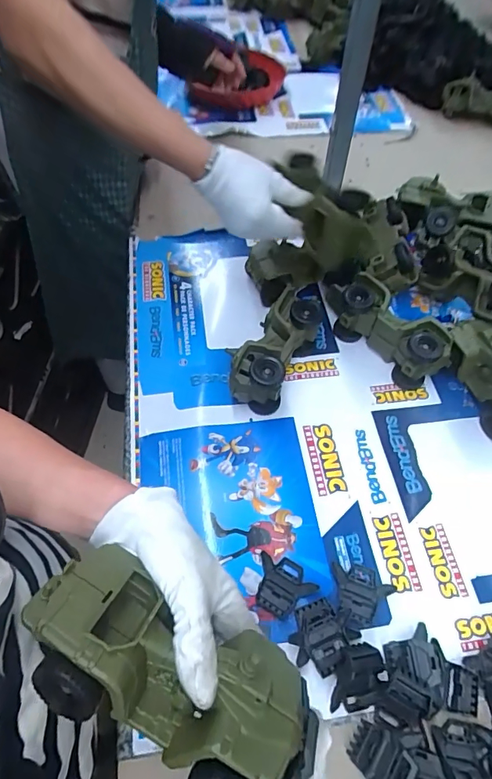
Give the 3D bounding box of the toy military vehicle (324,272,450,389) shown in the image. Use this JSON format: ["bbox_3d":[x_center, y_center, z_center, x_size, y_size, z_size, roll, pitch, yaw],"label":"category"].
[{"bbox_3d":[0.191,-0.093,0.643,0.069,0.081,0.199,-32,63,-19],"label":"toy military vehicle"}]

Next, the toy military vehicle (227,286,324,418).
[{"bbox_3d":[0.037,-0.055,0.613,0.083,0.080,0.169,26,61,15],"label":"toy military vehicle"}]

